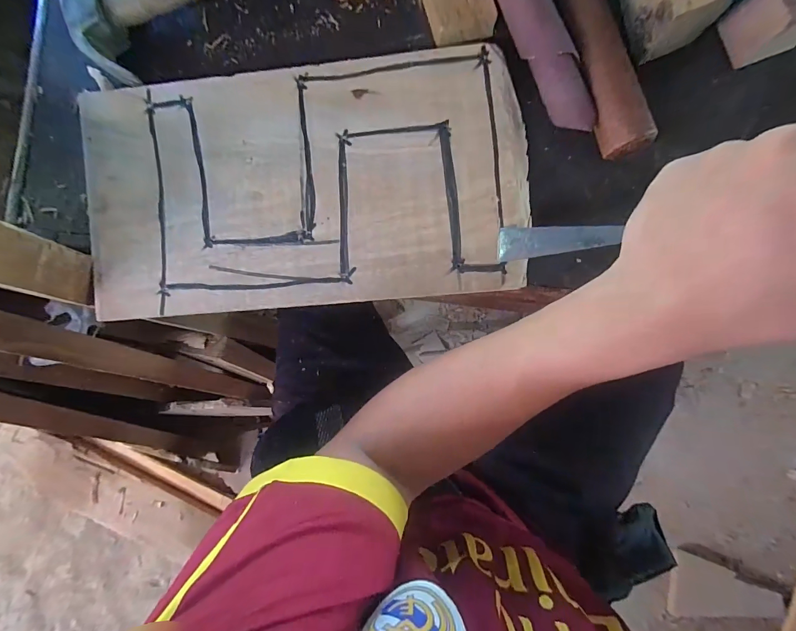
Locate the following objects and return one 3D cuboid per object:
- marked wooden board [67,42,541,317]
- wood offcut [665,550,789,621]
[{"bbox_3d":[-0.071,-0.096,0.273,0.326,0.018,0.172,-5,87,6],"label":"marked wooden board"},{"bbox_3d":[0.809,0.704,0.910,0.226,0.013,0.146,13,78,23],"label":"wood offcut"}]

